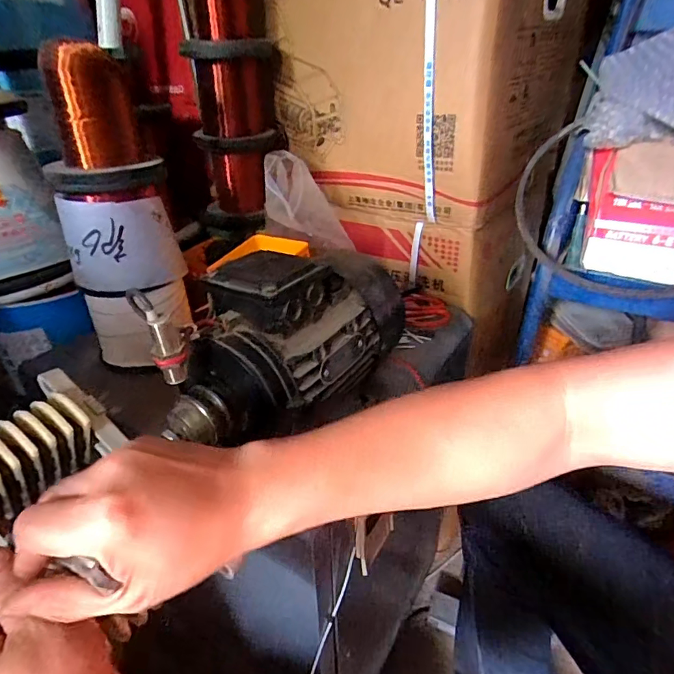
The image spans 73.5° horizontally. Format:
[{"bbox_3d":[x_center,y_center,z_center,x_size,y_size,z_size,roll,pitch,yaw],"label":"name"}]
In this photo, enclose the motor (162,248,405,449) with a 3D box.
[{"bbox_3d":[-0.036,-0.002,0.447,0.117,0.140,0.283,22,38,32],"label":"motor"}]

